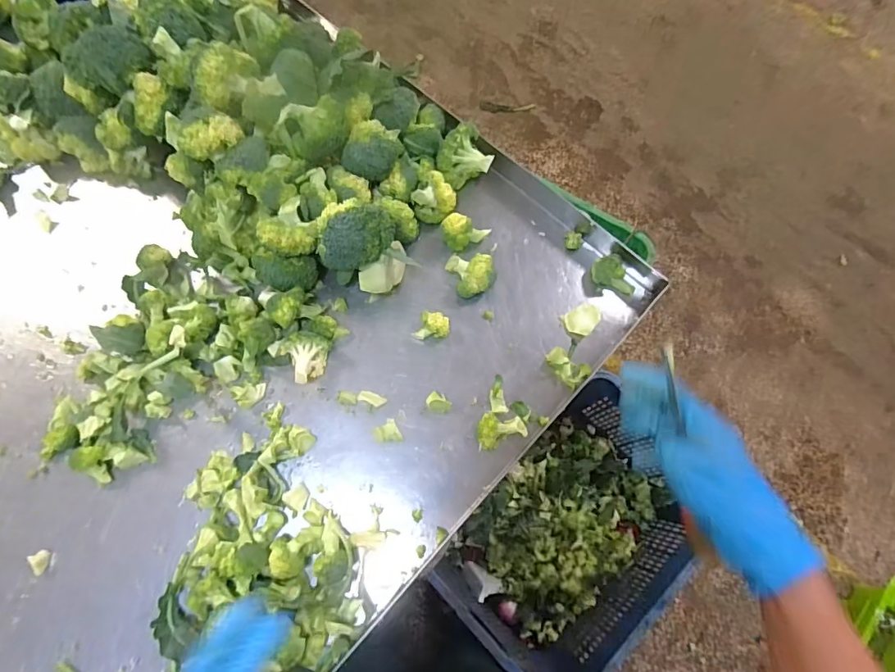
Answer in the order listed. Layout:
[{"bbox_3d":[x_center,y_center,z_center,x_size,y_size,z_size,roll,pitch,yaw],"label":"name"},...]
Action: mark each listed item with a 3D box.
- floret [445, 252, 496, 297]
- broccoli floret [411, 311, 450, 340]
[{"bbox_3d":[0.026,-0.071,0.515,0.042,0.039,0.051,-20,74,-8],"label":"floret"},{"bbox_3d":[-0.017,-0.010,0.505,0.039,0.024,0.027,-1,73,-2],"label":"broccoli floret"}]

